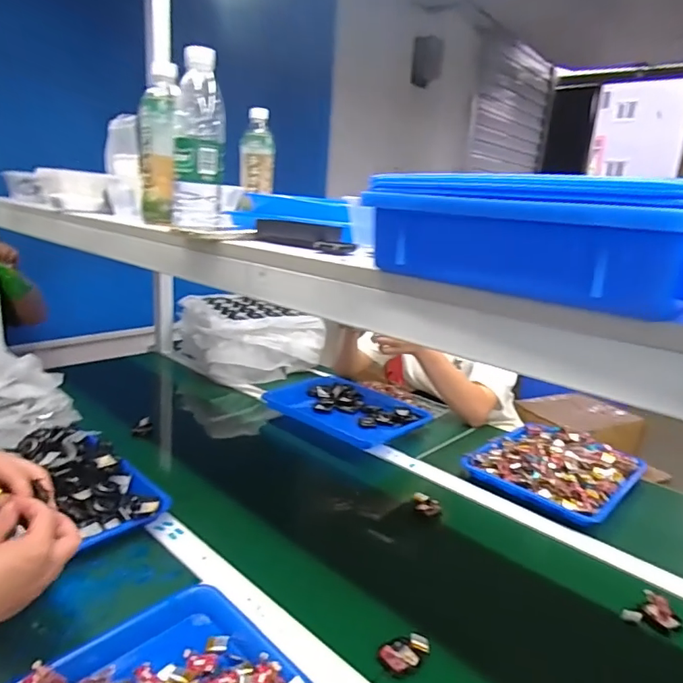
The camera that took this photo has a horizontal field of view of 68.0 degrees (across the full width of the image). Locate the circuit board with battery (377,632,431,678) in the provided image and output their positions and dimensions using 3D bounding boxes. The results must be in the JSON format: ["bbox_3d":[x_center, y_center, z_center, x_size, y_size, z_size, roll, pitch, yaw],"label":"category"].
[{"bbox_3d":[0.070,0.333,0.540,0.059,0.004,0.040,-5,17,-29],"label":"circuit board with battery"}]

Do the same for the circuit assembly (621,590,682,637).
[{"bbox_3d":[0.392,0.340,0.635,0.060,0.028,0.037,17,20,41],"label":"circuit assembly"}]

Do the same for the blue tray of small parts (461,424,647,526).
[{"bbox_3d":[0.413,0.244,0.981,0.252,0.057,0.302,17,20,41],"label":"blue tray of small parts"}]

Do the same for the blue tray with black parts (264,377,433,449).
[{"bbox_3d":[0.011,0.153,1.175,0.347,0.041,0.240,16,19,38],"label":"blue tray with black parts"}]

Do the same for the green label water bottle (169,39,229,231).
[{"bbox_3d":[-0.187,-0.260,0.667,0.067,0.213,0.062,0,16,-16],"label":"green label water bottle"}]

